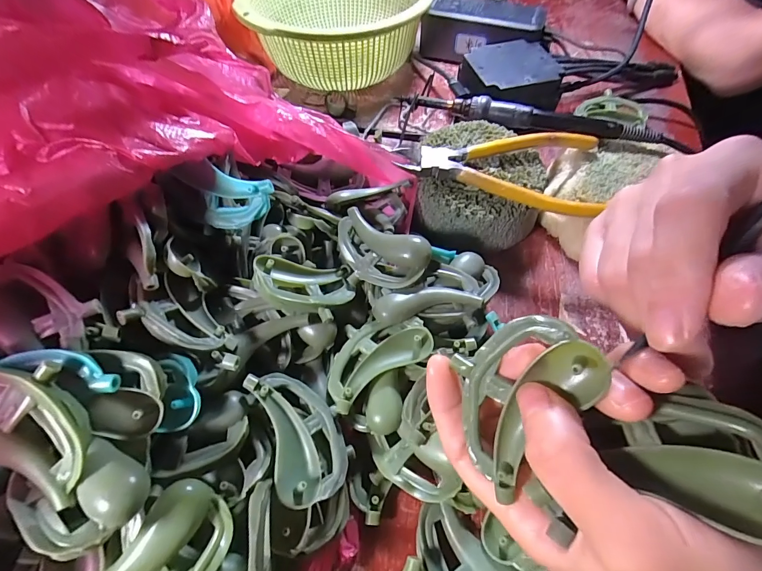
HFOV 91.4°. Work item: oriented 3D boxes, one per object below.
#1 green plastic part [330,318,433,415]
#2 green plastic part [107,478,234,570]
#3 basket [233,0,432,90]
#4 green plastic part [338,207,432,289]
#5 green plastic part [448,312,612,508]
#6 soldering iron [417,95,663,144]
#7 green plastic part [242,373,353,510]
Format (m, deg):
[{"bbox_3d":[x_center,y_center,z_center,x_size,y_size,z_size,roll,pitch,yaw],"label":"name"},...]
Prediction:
[{"bbox_3d":[-0.006,0.039,0.219,0.066,0.013,0.041,-32,63,-17],"label":"green plastic part"},{"bbox_3d":[-0.092,0.111,0.145,0.065,0.016,0.035,-37,65,-20],"label":"green plastic part"},{"bbox_3d":[-0.042,-0.289,0.403,0.179,0.072,0.201,11,60,8],"label":"basket"},{"bbox_3d":[-0.003,-0.022,0.237,0.065,0.017,0.036,28,63,17],"label":"green plastic part"},{"bbox_3d":[0.047,0.039,0.136,0.042,0.008,0.063,38,111,23],"label":"green plastic part"},{"bbox_3d":[0.121,-0.137,0.308,0.190,0.022,0.023,17,60,11],"label":"soldering iron"},{"bbox_3d":[-0.041,0.075,0.192,0.038,0.018,0.064,-13,63,-26],"label":"green plastic part"}]

